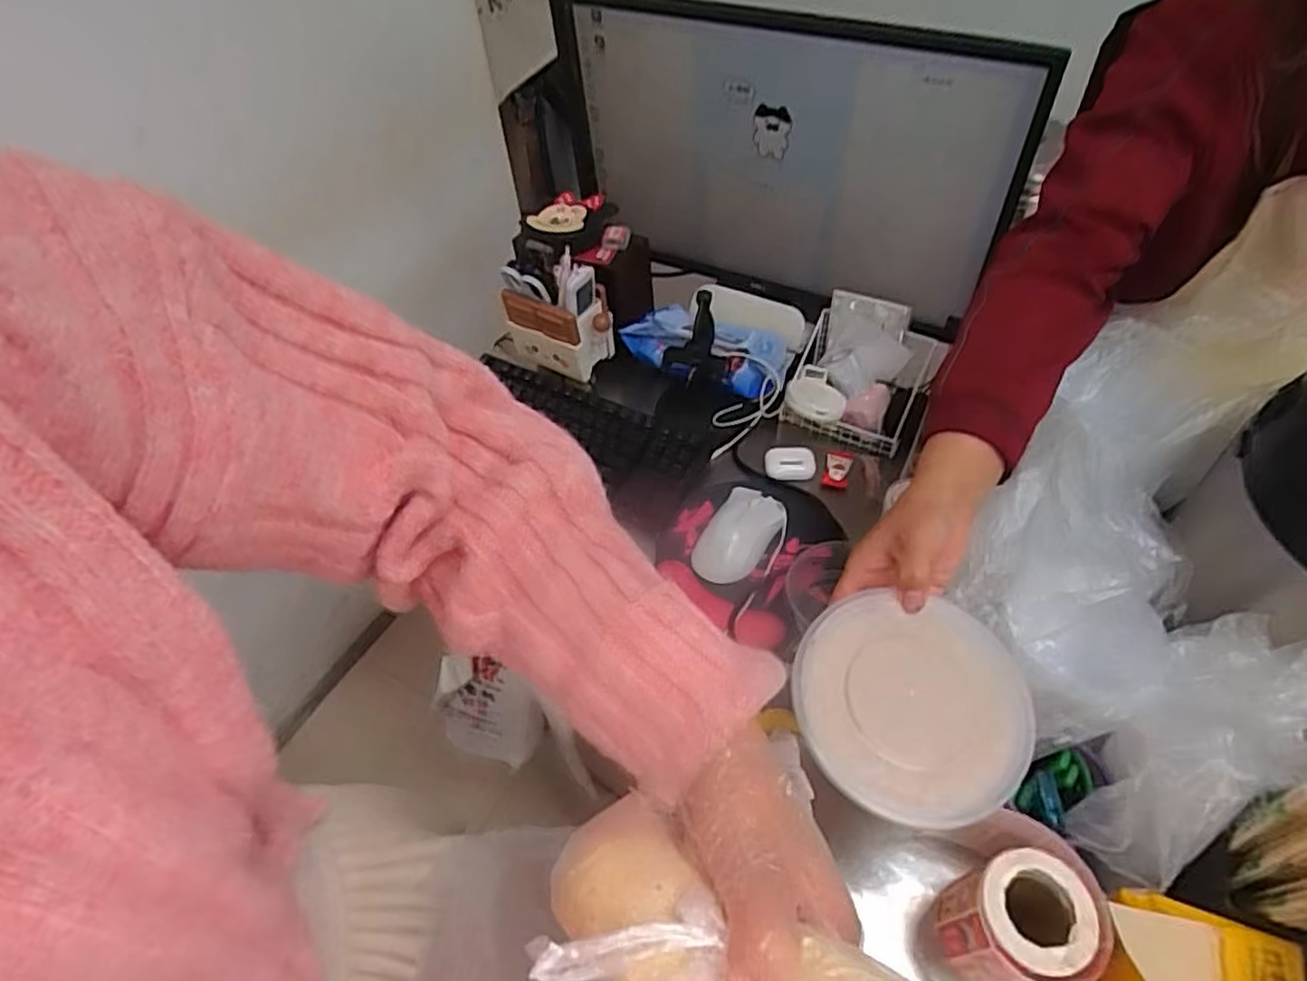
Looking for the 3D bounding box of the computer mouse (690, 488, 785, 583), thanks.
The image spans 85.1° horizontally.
[{"bbox_3d":[0.092,0.046,0.767,0.066,0.033,0.110,25,57,22],"label":"computer mouse"}]

